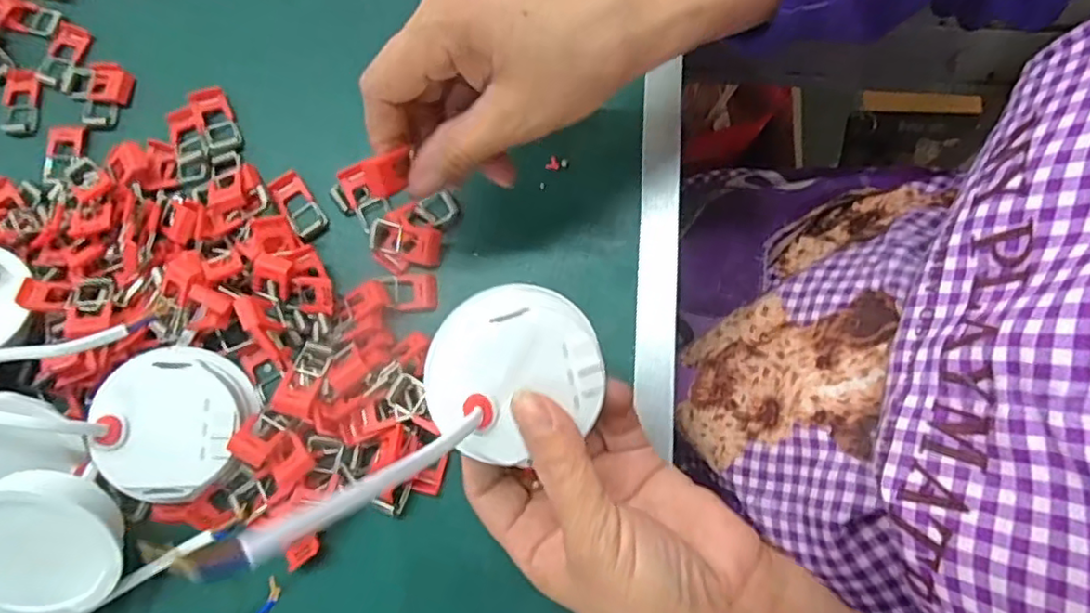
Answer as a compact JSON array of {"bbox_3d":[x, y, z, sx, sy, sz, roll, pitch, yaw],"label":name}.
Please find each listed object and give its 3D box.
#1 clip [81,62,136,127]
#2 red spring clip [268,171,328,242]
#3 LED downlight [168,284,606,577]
[{"bbox_3d":[-0.243,-0.118,0.348,0.023,0.007,0.037,2,77,0],"label":"clip"},{"bbox_3d":[-0.131,-0.053,0.331,0.018,0.007,0.037,-34,79,-8],"label":"red spring clip"},{"bbox_3d":[-0.036,0.040,0.197,0.060,0.043,0.151,45,36,9],"label":"LED downlight"}]

